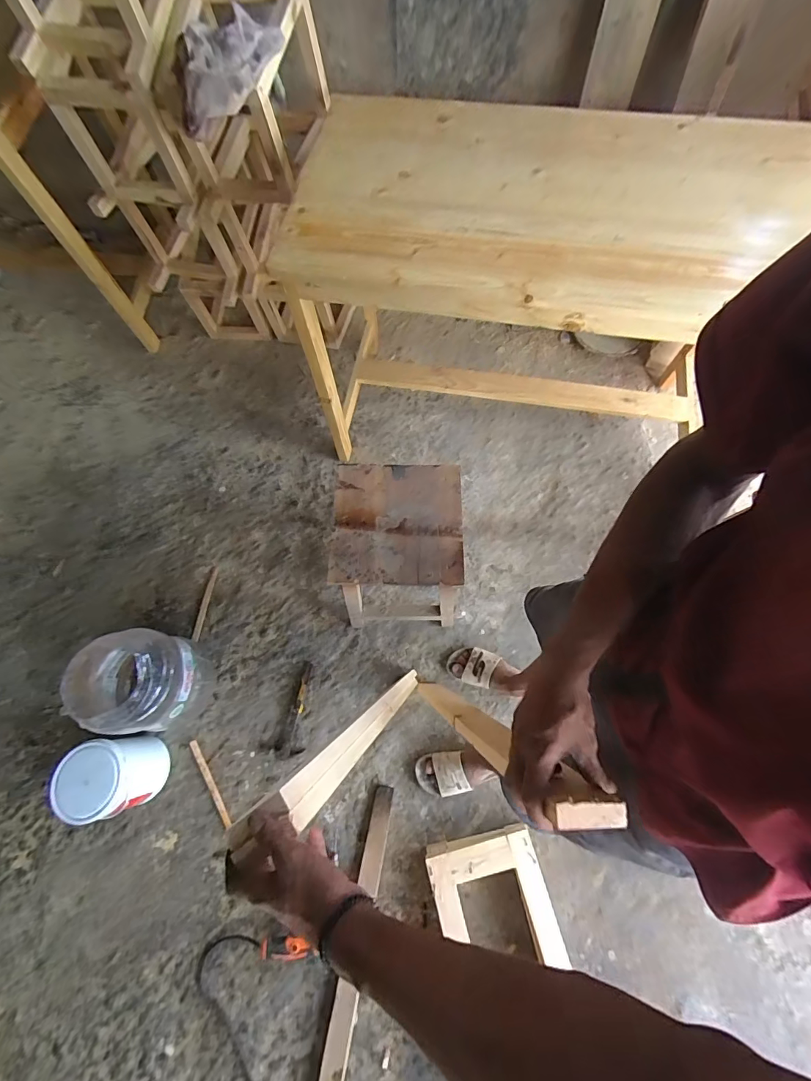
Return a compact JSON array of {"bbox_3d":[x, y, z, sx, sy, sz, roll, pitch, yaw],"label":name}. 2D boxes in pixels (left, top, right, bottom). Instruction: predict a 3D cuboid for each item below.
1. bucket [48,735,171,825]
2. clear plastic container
[{"bbox_3d":[-0.744,0.601,1.090,0.163,0.190,0.175,0,71,0],"label":"bucket"},{"bbox_3d":[-0.682,0.368,1.128,0.237,0.320,0.232,0,71,0],"label":"clear plastic container"}]

